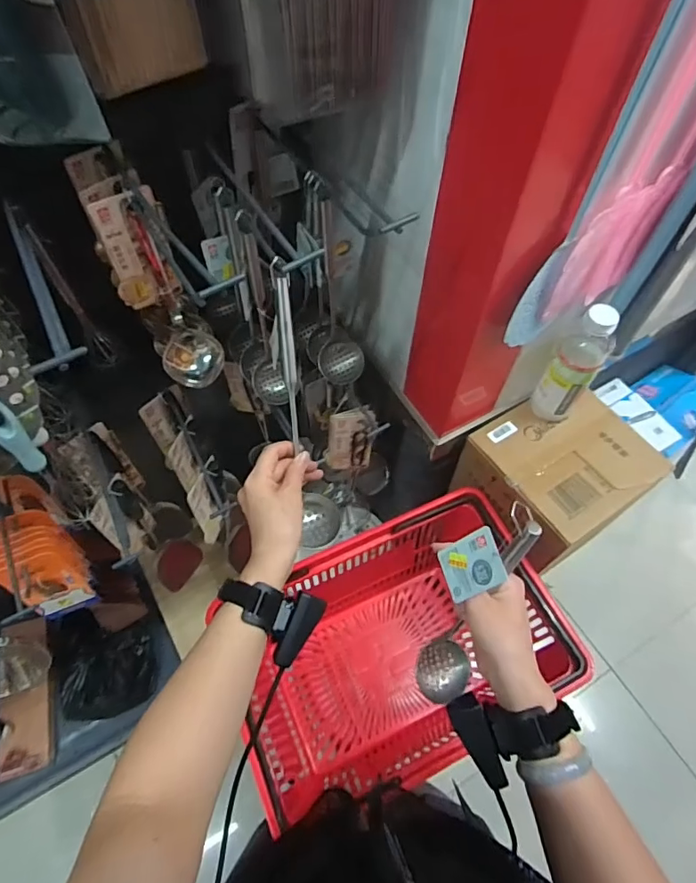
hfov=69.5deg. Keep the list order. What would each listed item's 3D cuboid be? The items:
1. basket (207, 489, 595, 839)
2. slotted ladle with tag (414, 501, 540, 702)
[{"bbox_3d":[0.072,0.334,0.831,0.440,0.276,0.310,-22,63,-13],"label":"basket"},{"bbox_3d":[0.113,0.159,0.486,0.057,0.295,0.047,6,40,3],"label":"slotted ladle with tag"}]

